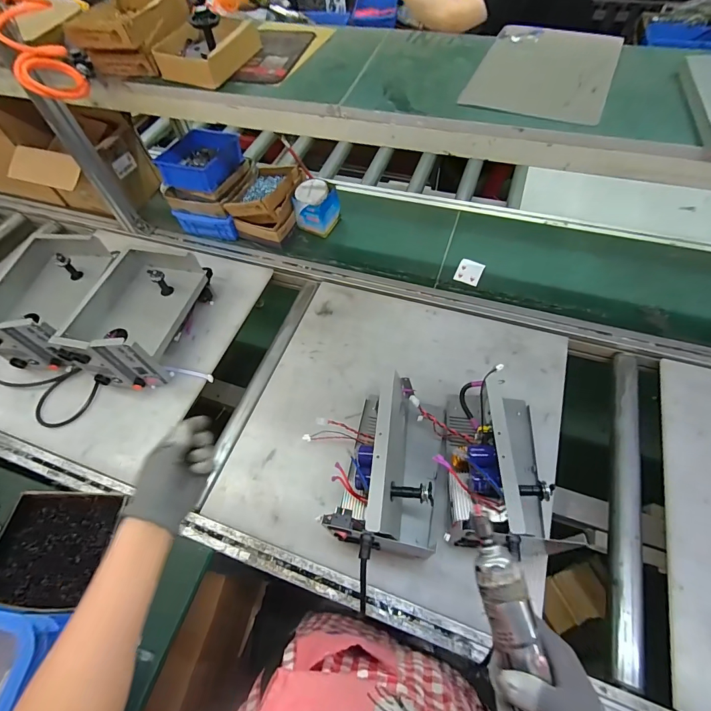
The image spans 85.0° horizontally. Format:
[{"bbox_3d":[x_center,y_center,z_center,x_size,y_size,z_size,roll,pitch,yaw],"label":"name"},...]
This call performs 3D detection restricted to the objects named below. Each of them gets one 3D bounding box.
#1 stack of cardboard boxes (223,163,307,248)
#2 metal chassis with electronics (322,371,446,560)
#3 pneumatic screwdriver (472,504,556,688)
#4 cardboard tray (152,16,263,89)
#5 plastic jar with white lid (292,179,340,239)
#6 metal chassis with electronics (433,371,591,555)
[{"bbox_3d":[-0.231,-0.412,1.056,0.148,0.136,0.197,17,61,13],"label":"stack of cardboard boxes"},{"bbox_3d":[0.070,0.174,0.649,0.158,0.186,0.289,7,59,8],"label":"metal chassis with electronics"},{"bbox_3d":[0.147,0.265,0.334,0.038,0.034,0.247,-12,74,-4],"label":"pneumatic screwdriver"},{"bbox_3d":[-0.287,-0.584,0.739,0.158,0.060,0.159,20,62,16],"label":"cardboard tray"},{"bbox_3d":[-0.104,-0.394,1.043,0.105,0.109,0.100,29,65,19],"label":"plastic jar with white lid"},{"bbox_3d":[0.240,0.171,0.641,0.163,0.192,0.281,6,59,7],"label":"metal chassis with electronics"}]

